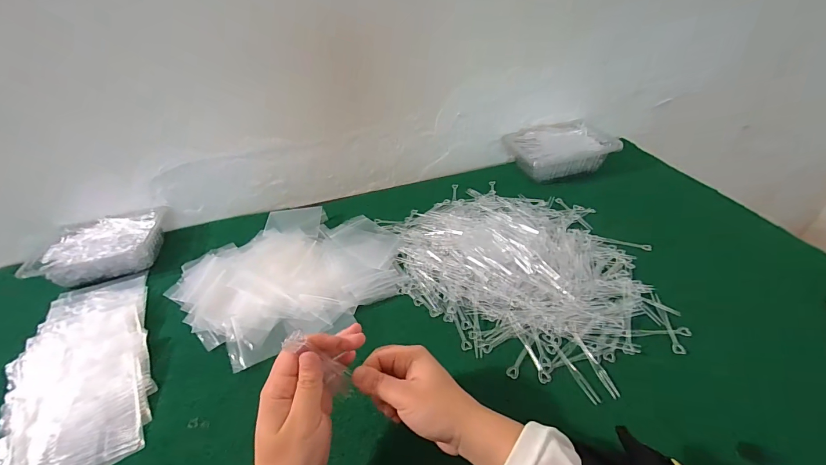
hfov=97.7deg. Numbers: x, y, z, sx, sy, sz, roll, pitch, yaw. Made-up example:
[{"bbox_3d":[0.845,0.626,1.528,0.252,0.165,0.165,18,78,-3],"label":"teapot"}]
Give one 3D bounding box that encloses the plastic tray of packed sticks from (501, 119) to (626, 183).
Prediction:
[{"bbox_3d":[0.280,-0.157,0.688,0.187,0.081,0.116,-7,39,-1],"label":"plastic tray of packed sticks"}]

